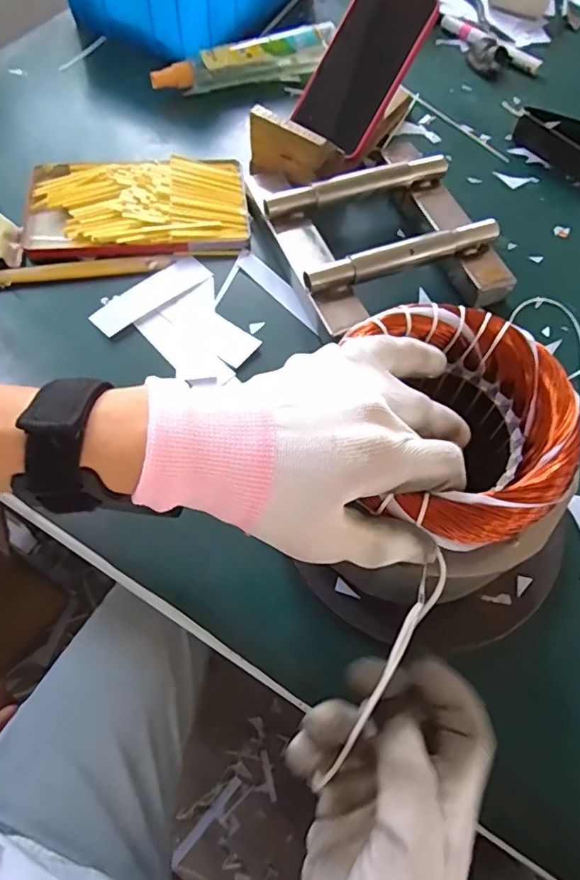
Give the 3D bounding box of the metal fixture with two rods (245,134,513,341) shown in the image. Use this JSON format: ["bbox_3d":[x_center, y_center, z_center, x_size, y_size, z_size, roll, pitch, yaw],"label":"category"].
[{"bbox_3d":[0.075,-0.189,0.487,0.182,0.042,0.208,-21,66,-14],"label":"metal fixture with two rods"}]

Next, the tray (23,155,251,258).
[{"bbox_3d":[-0.140,-0.218,0.508,0.196,0.016,0.120,-7,63,-7],"label":"tray"}]

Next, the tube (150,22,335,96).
[{"bbox_3d":[-0.045,-0.424,0.615,0.216,0.041,0.032,-25,67,-15],"label":"tube"}]

